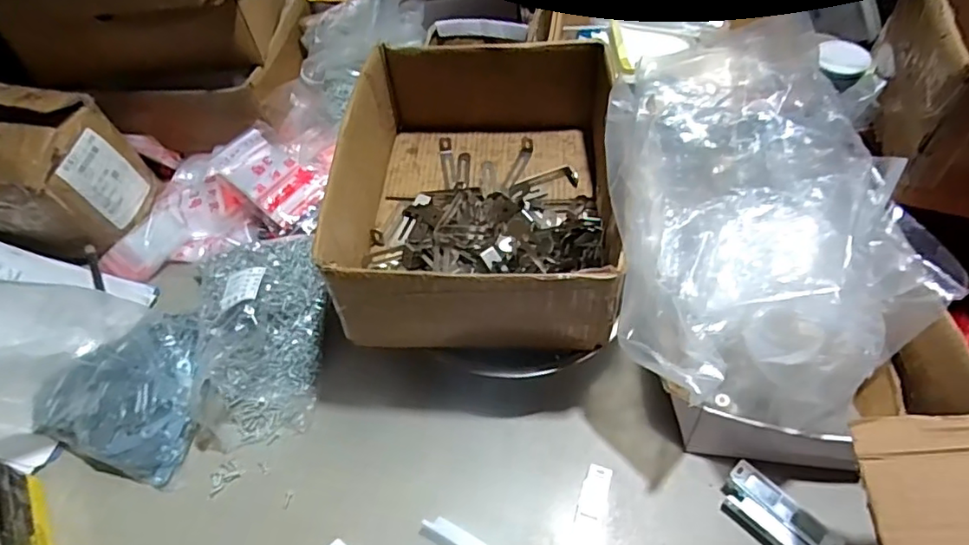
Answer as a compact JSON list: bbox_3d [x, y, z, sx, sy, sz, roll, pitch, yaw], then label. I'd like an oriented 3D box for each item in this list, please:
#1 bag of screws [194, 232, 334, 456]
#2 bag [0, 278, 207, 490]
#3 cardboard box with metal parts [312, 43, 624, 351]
[{"bbox_3d":[-0.241,0.060,0.608,0.136,0.086,0.215,-8,53,-2],"label":"bag of screws"},{"bbox_3d":[-0.386,0.058,0.542,0.198,0.212,0.180,9,54,11],"label":"bag"},{"bbox_3d":[-0.005,-0.084,0.575,0.249,0.115,0.303,0,53,4],"label":"cardboard box with metal parts"}]

